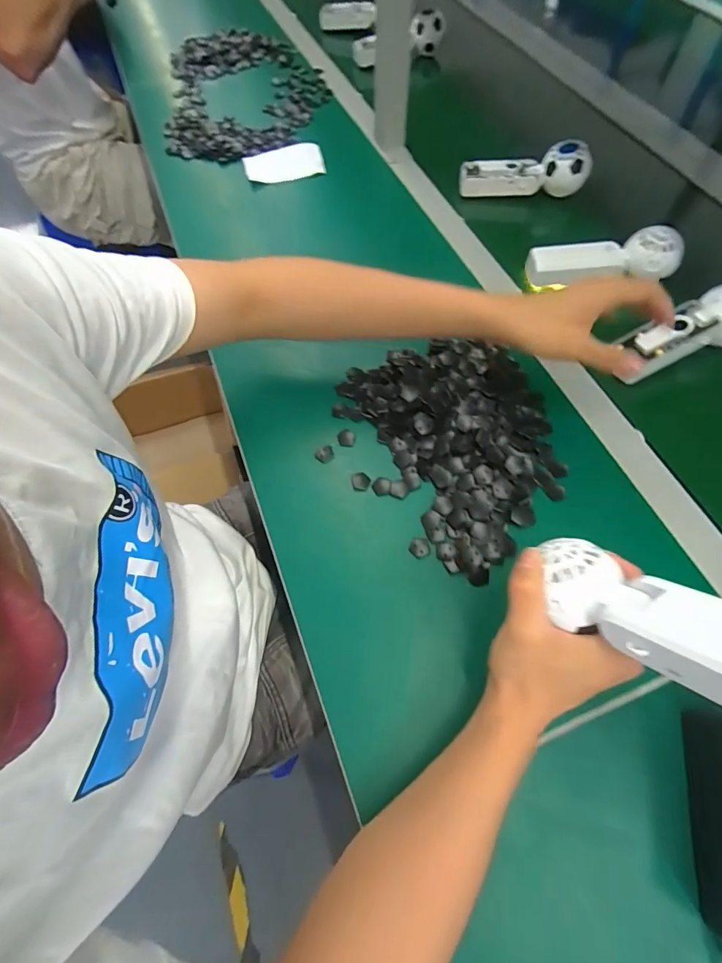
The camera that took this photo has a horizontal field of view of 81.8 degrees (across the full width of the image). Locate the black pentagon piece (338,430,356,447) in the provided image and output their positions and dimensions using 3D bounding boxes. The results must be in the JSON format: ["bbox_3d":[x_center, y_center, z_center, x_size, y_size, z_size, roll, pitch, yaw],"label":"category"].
[{"bbox_3d":[-0.015,-0.046,0.444,0.019,0.004,0.019,9,64,5],"label":"black pentagon piece"}]

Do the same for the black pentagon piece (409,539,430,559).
[{"bbox_3d":[0.055,0.062,0.387,0.018,0.004,0.018,24,66,12],"label":"black pentagon piece"}]

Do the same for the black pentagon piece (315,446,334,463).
[{"bbox_3d":[-0.037,-0.028,0.434,0.020,0.004,0.016,-30,69,-13],"label":"black pentagon piece"}]

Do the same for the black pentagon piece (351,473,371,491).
[{"bbox_3d":[0.000,0.000,0.423,0.019,0.004,0.020,-20,65,-9],"label":"black pentagon piece"}]

